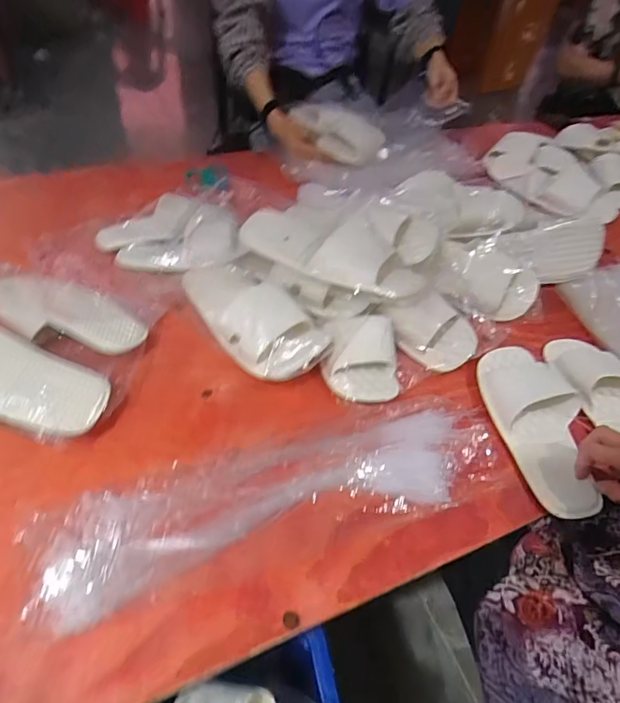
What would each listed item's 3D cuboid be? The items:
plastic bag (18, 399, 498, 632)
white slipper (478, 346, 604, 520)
[{"bbox_3d":[-0.023,0.144,0.481,0.505,0.043,0.130,-12,51,-16],"label":"plastic bag"},{"bbox_3d":[0.288,0.085,0.569,0.099,0.047,0.230,-3,57,-8],"label":"white slipper"}]

